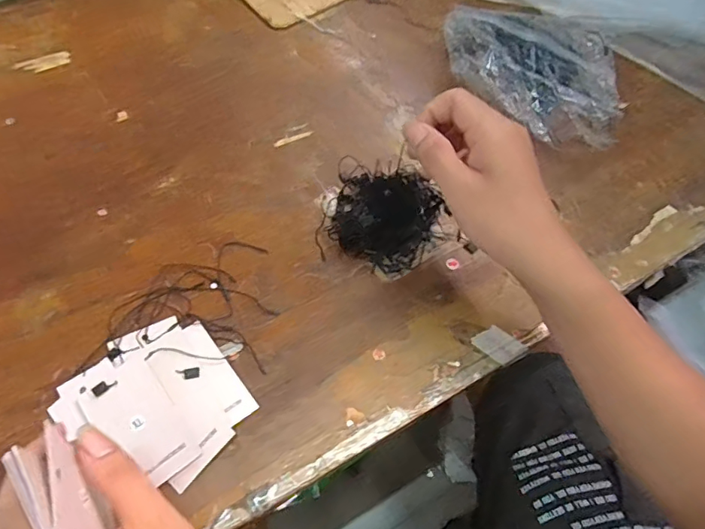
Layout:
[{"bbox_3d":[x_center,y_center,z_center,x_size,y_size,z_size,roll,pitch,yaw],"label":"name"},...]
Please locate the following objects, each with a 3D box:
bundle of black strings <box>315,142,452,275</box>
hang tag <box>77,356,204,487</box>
[{"bbox_3d":[0.025,-0.045,0.425,0.090,0.022,0.096,16,63,7],"label":"bundle of black strings"},{"bbox_3d":[-0.141,0.105,0.333,0.049,0.006,0.081,-34,77,-13],"label":"hang tag"}]

